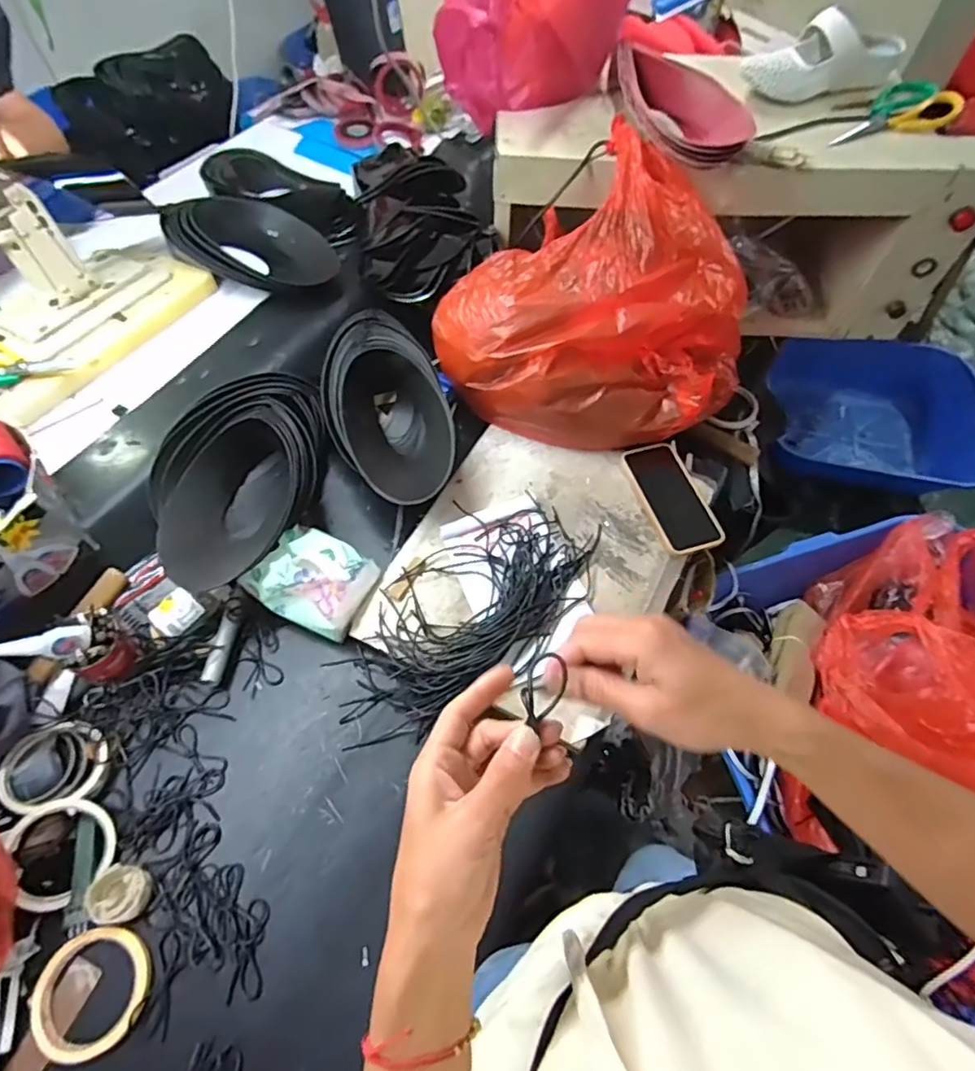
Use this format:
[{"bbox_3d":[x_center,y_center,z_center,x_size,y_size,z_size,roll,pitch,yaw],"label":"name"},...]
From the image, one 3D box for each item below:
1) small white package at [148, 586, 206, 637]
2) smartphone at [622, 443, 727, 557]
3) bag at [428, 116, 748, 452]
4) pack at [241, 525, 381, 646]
[{"bbox_3d":[-0.355,0.089,0.672,0.037,0.029,0.047,36,65,18],"label":"small white package"},{"bbox_3d":[0.242,-0.051,0.772,0.082,0.012,0.160,-15,61,-10],"label":"smartphone"},{"bbox_3d":[0.132,-0.276,0.760,0.337,0.230,0.306,-27,64,-16],"label":"bag"},{"bbox_3d":[-0.202,0.047,0.684,0.125,0.073,0.104,29,63,14],"label":"pack"}]

